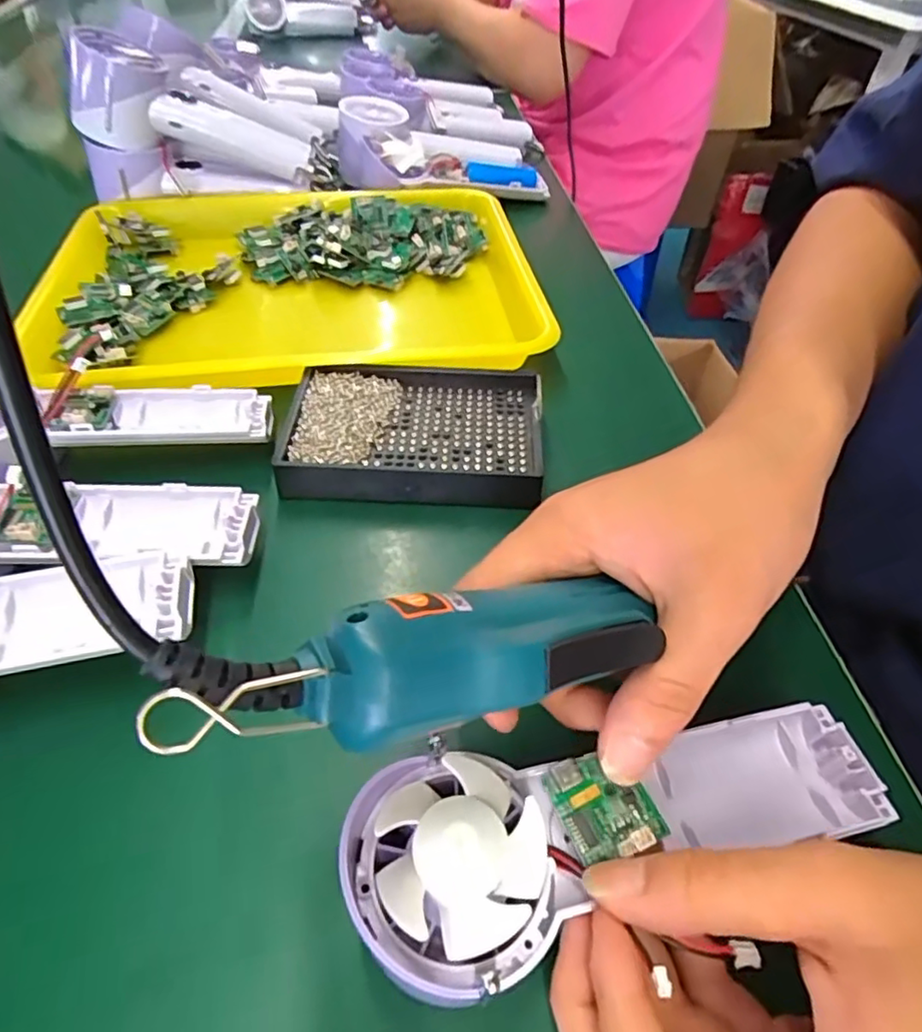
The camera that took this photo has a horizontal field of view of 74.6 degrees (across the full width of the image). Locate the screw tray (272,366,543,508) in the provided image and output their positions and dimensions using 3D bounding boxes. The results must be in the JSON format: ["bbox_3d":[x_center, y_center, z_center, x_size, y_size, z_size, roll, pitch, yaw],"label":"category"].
[{"bbox_3d":[-0.025,-0.048,0.336,0.134,0.022,0.092,3,48,1],"label":"screw tray"}]

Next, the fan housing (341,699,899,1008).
[{"bbox_3d":[0.053,0.096,0.192,0.171,0.027,0.055,-5,48,-19],"label":"fan housing"}]

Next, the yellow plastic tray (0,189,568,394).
[{"bbox_3d":[-0.119,-0.164,0.450,0.327,0.056,0.251,-6,49,-7],"label":"yellow plastic tray"}]

